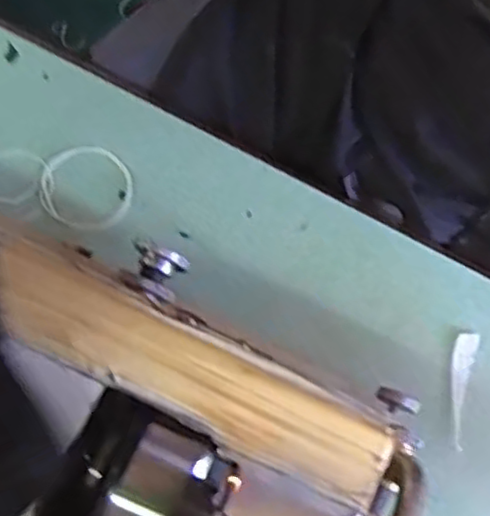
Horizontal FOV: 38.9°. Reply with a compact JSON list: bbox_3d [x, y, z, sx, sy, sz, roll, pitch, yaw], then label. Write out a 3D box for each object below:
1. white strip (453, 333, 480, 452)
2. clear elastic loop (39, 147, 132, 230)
[{"bbox_3d":[0.135,0.082,0.434,0.014,0.004,0.071,14,80,2],"label":"white strip"},{"bbox_3d":[-0.105,-0.047,0.461,0.057,0.009,0.061,0,80,1],"label":"clear elastic loop"}]

